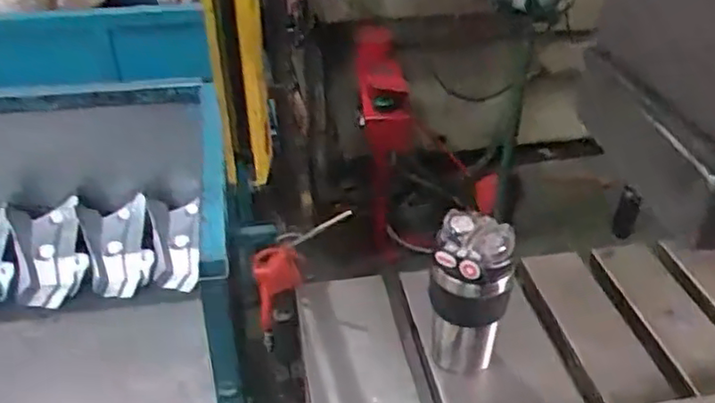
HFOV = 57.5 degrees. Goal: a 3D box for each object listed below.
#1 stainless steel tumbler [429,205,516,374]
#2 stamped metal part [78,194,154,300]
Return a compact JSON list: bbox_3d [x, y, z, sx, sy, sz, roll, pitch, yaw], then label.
[{"bbox_3d":[0.116,0.091,0.677,0.080,0.157,0.068,9,36,11],"label":"stainless steel tumbler"},{"bbox_3d":[-0.483,0.099,1.335,0.132,0.075,0.199,-13,81,-5],"label":"stamped metal part"}]

